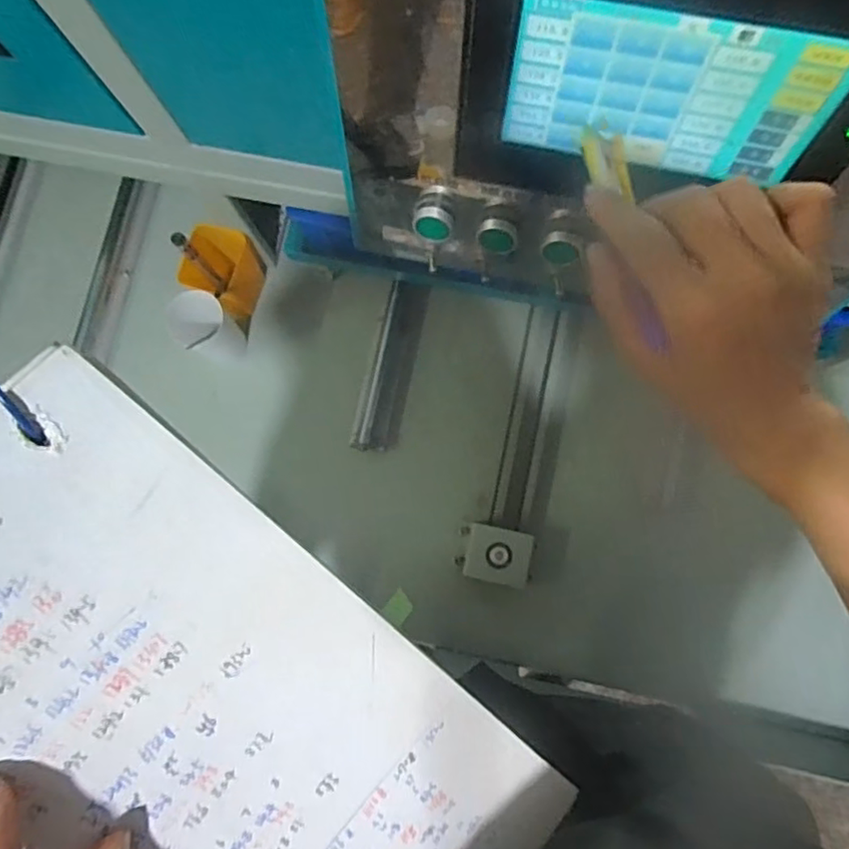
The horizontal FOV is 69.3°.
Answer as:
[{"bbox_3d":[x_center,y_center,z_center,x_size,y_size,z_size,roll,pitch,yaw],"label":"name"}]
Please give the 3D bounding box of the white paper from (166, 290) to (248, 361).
[{"bbox_3d":[-0.247,-0.109,0.705,0.054,0.112,0.063,43,86,7],"label":"white paper"}]

